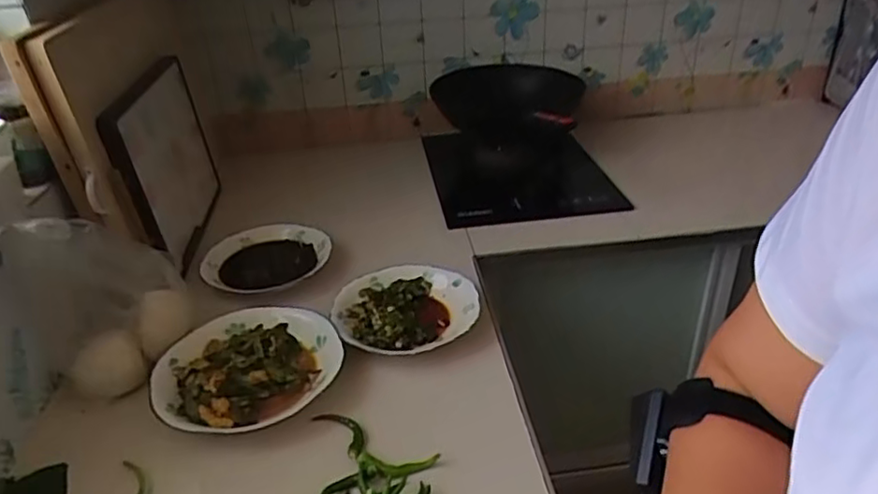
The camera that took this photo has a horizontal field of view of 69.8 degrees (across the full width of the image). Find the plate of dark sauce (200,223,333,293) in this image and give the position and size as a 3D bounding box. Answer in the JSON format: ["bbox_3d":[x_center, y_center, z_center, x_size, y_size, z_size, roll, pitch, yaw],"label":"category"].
[{"bbox_3d":[-0.264,0.020,0.958,0.189,0.029,0.168,-5,30,-5],"label":"plate of dark sauce"}]

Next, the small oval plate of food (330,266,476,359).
[{"bbox_3d":[-0.044,0.082,0.834,0.182,0.021,0.187,9,32,18],"label":"small oval plate of food"}]

